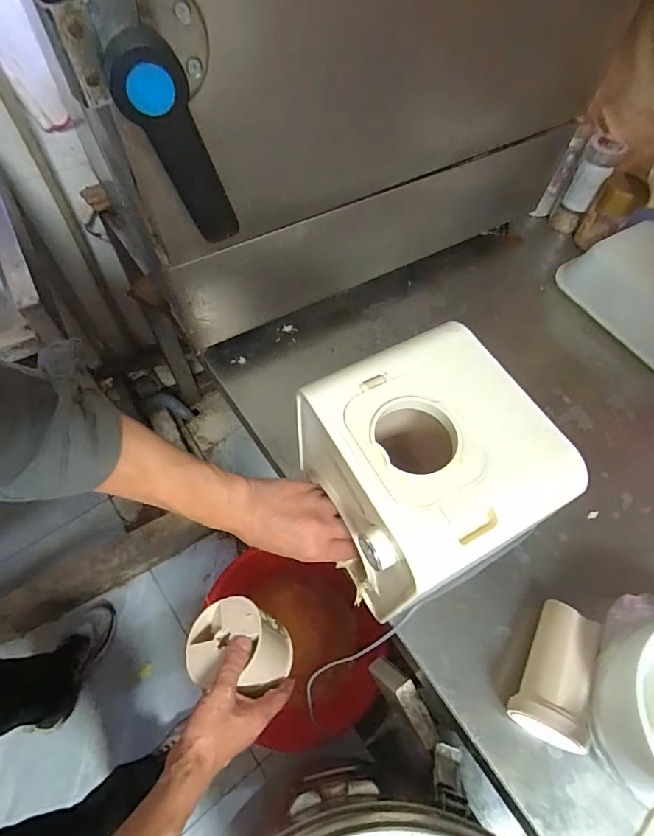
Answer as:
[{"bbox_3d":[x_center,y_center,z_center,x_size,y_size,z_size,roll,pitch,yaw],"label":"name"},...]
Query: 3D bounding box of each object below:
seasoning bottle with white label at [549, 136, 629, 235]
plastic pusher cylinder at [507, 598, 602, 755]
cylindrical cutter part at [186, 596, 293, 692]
[{"bbox_3d":[0.454,-0.409,0.802,0.064,0.144,0.053,26,62,12],"label":"seasoning bottle with white label"},{"bbox_3d":[0.230,0.249,0.453,0.065,0.056,0.125,24,62,11],"label":"plastic pusher cylinder"},{"bbox_3d":[-0.105,0.287,0.555,0.099,0.102,0.093,-8,43,19],"label":"cylindrical cutter part"}]

